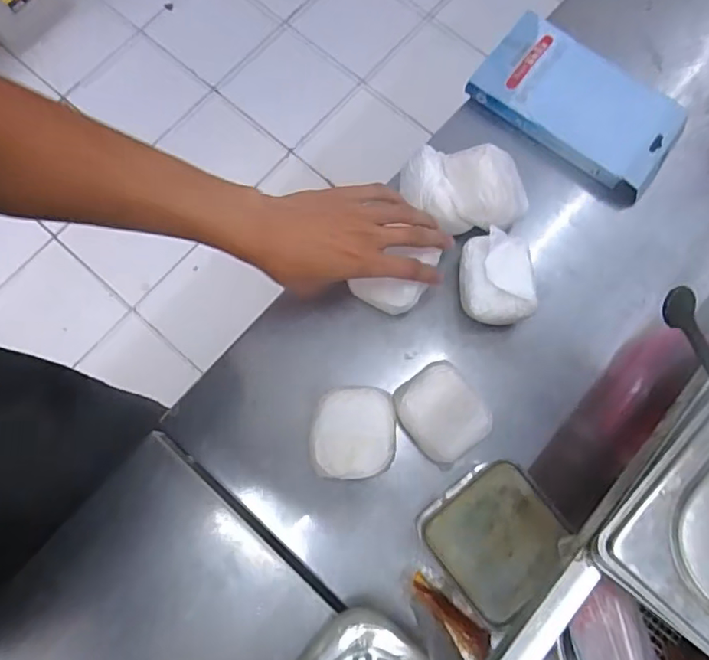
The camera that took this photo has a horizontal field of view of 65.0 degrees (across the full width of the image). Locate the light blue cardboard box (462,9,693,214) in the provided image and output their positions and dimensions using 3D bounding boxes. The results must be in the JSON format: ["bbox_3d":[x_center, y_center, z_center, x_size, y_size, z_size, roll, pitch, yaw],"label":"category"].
[{"bbox_3d":[0.240,-0.243,0.587,0.213,0.027,0.122,37,80,8],"label":"light blue cardboard box"}]

